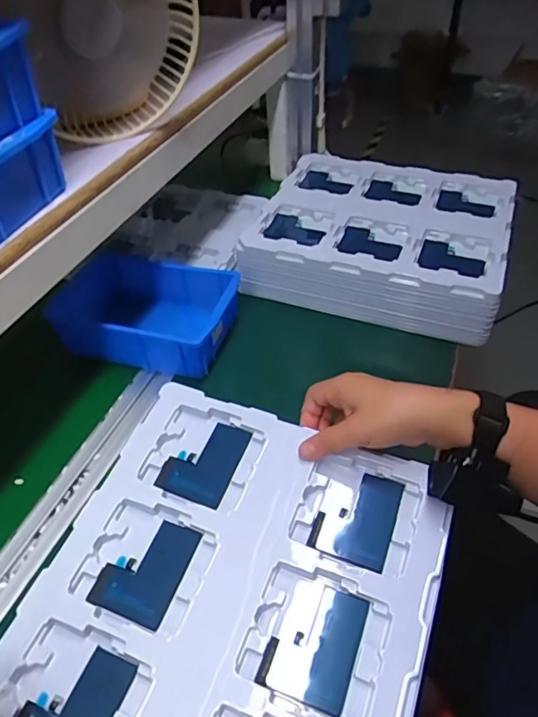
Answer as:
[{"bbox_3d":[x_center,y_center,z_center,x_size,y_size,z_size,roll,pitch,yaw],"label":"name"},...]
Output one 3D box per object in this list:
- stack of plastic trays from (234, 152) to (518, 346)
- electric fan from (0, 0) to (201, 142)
[{"bbox_3d":[0.158,-0.172,0.747,0.321,0.074,0.274,14,46,17],"label":"stack of plastic trays"},{"bbox_3d":[-0.171,-0.321,0.503,0.194,0.185,0.101,-18,46,-15],"label":"electric fan"}]

